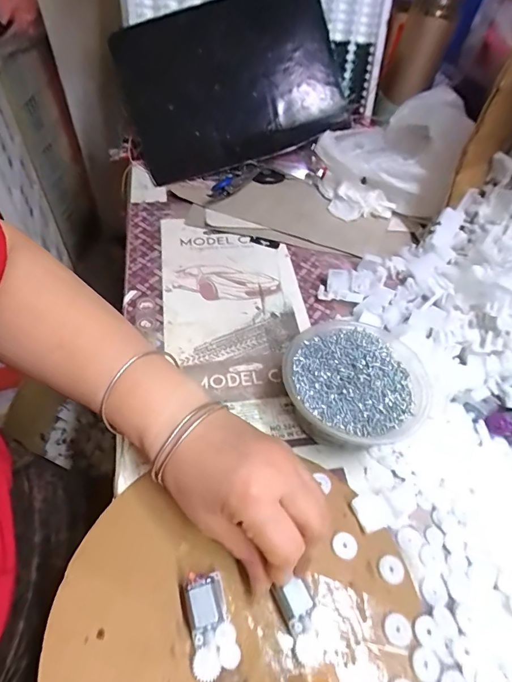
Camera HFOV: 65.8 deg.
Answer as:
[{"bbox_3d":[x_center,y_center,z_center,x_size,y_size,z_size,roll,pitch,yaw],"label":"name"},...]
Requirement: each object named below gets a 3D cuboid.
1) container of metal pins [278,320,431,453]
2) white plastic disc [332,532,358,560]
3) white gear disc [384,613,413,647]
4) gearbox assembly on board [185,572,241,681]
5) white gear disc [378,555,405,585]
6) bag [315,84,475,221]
[{"bbox_3d":[0.079,0.040,0.326,0.108,0.052,0.106,2,52,-2],"label":"container of metal pins"},{"bbox_3d":[0.063,0.143,0.277,0.017,0.004,0.017,2,52,-2],"label":"white plastic disc"},{"bbox_3d":[0.090,0.181,0.248,0.017,0.004,0.016,2,52,-2],"label":"white gear disc"},{"bbox_3d":[-0.028,0.170,0.239,0.026,0.013,0.053,-10,68,-12],"label":"gearbox assembly on board"},{"bbox_3d":[0.093,0.156,0.270,0.018,0.004,0.017,2,52,-2],"label":"white gear disc"},{"bbox_3d":[0.174,-0.249,0.523,0.176,0.107,0.183,21,54,12],"label":"bag"}]

